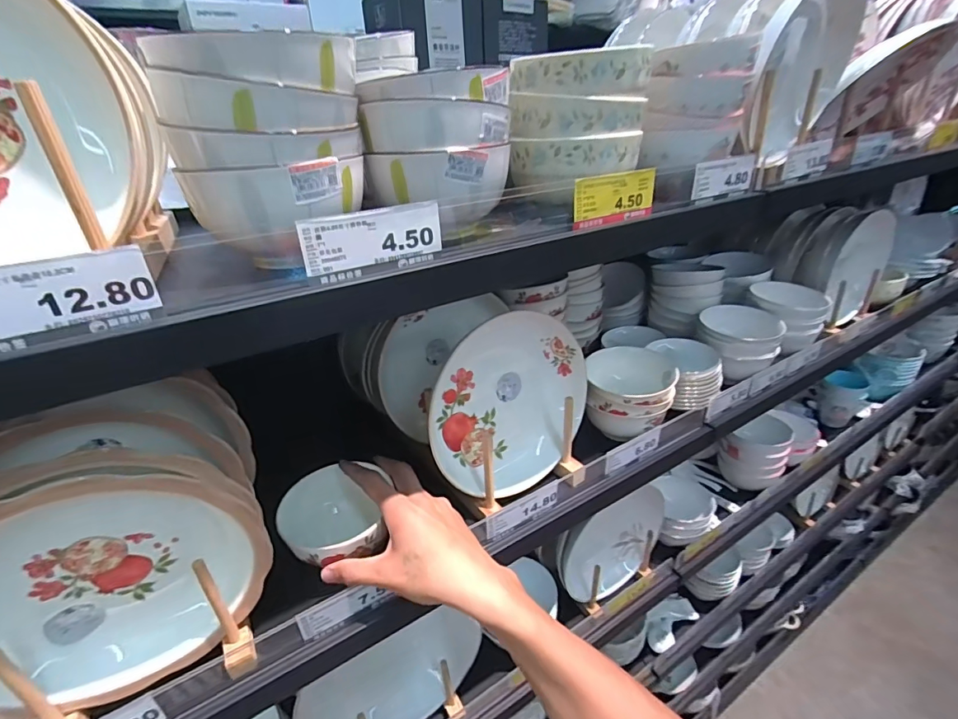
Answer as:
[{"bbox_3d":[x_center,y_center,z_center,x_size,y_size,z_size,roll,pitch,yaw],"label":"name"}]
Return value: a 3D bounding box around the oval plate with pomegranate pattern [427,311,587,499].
[{"bbox_3d":[0.037,0.049,0.507,0.191,0.201,0.045,22,1,-34],"label":"oval plate with pomegranate pattern"}]

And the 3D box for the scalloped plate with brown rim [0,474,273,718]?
[{"bbox_3d":[-0.261,0.159,0.324,0.200,0.184,0.043,-20,32,-27],"label":"scalloped plate with brown rim"}]

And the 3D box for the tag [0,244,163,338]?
[{"bbox_3d":[-0.208,-0.030,0.218,0.088,0.032,0.004,-19,28,-27],"label":"tag"}]

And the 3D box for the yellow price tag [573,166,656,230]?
[{"bbox_3d":[0.114,-0.135,0.385,0.085,0.039,0.007,-18,27,-23],"label":"yellow price tag"}]

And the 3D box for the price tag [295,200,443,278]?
[{"bbox_3d":[-0.066,-0.077,0.291,0.090,0.033,0.004,-19,30,-26],"label":"price tag"}]

